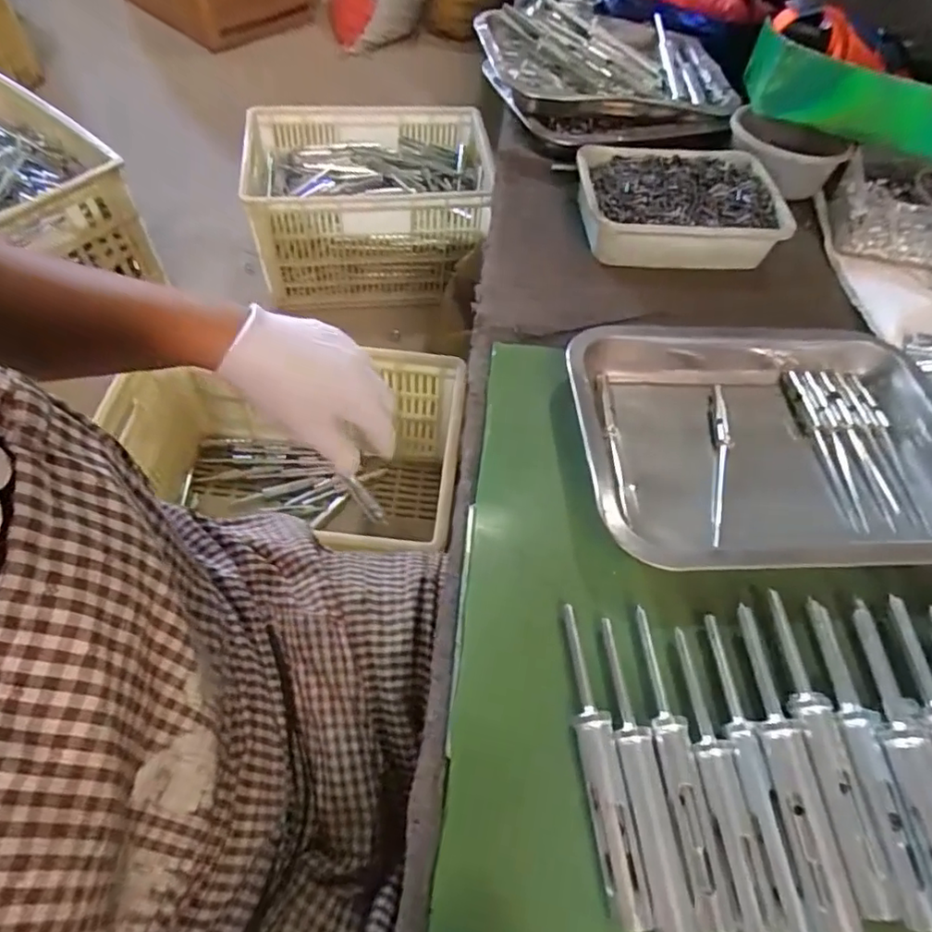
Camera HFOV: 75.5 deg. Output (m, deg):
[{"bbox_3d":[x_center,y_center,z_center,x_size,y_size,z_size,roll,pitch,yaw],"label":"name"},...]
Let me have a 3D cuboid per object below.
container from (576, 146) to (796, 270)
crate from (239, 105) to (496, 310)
[{"bbox_3d":[0.190,-0.235,0.544,0.181,0.041,0.127,1,57,-4],"label":"container"},{"bbox_3d":[-0.185,-0.550,1.235,0.456,0.269,0.336,-1,57,-5],"label":"crate"}]

